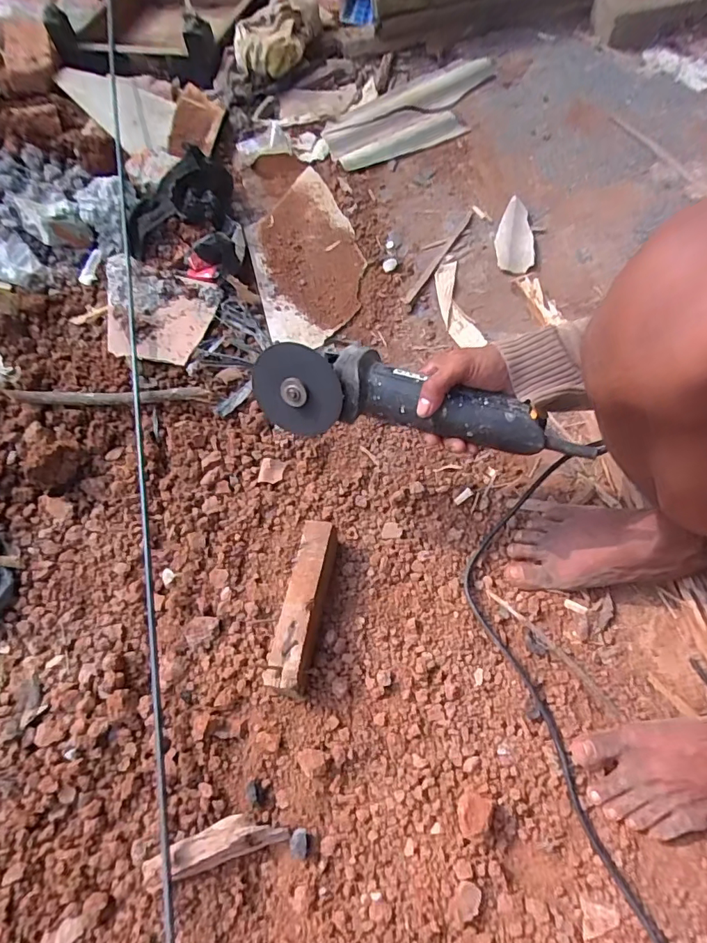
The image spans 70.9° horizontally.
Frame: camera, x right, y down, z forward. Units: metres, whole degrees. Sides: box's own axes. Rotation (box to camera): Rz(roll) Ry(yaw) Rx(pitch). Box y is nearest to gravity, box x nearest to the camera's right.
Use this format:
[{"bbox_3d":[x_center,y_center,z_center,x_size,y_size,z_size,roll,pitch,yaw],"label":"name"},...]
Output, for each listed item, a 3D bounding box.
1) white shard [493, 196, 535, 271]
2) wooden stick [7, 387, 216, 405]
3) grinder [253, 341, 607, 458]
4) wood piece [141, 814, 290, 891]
[{"bbox_3d":[0.268,-0.392,0.828,0.063,0.030,0.140,3,65,6],"label":"white shard"},{"bbox_3d":[-0.341,-0.110,0.701,0.286,0.030,0.021,0,64,0],"label":"wooden stick"},{"bbox_3d":[0.064,-0.069,0.487,0.329,0.069,0.076,12,65,8],"label":"grinder"},{"bbox_3d":[-0.134,0.359,0.477,0.134,0.023,0.036,-15,65,-7],"label":"wood piece"}]

